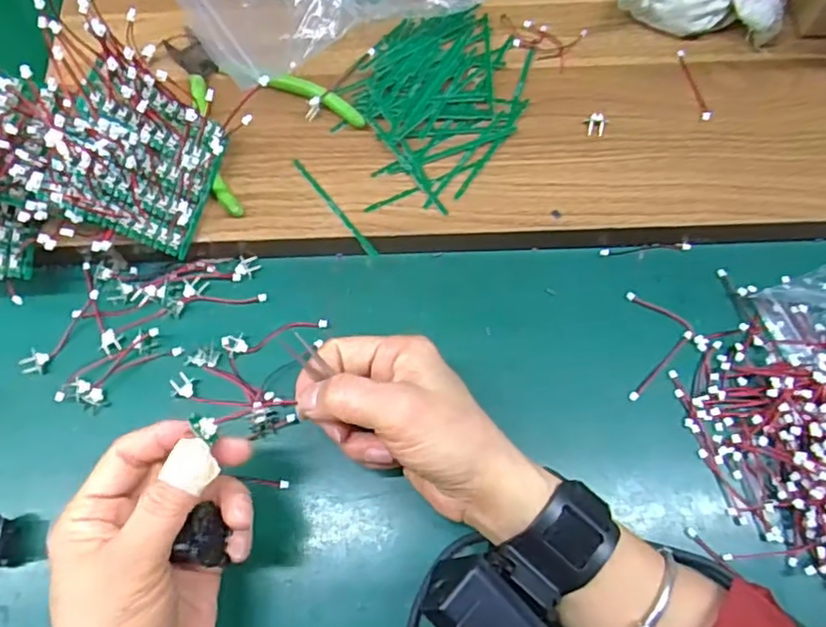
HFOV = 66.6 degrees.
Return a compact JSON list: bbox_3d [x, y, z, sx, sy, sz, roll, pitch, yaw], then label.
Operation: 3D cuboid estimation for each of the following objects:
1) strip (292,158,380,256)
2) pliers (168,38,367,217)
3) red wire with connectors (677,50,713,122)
[{"bbox_3d":[-0.050,-0.067,0.390,0.005,0.004,0.083,-37,72,-13],"label":"strip"},{"bbox_3d":[-0.116,-0.142,0.409,0.104,0.014,0.137,-39,73,-14],"label":"pliers"},{"bbox_3d":[0.189,-0.154,0.421,0.006,0.007,0.058,-8,68,-3],"label":"red wire with connectors"}]

